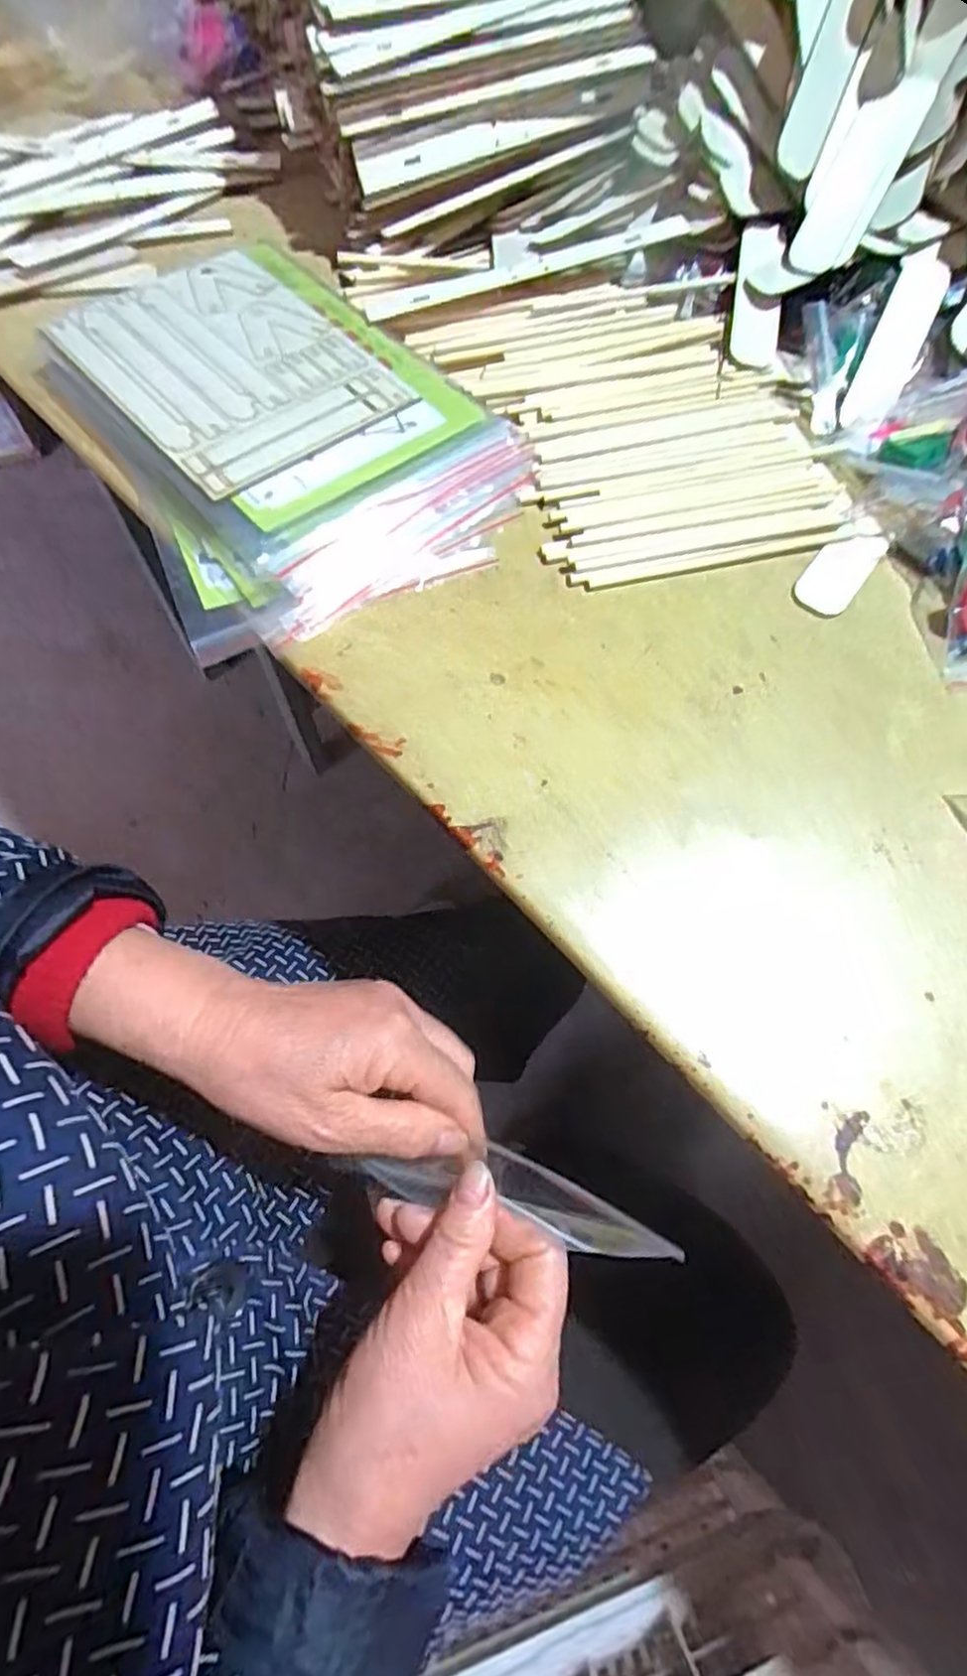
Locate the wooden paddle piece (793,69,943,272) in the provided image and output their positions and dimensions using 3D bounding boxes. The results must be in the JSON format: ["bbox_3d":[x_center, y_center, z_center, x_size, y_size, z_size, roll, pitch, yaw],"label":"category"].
[{"bbox_3d":[0.221,-0.388,0.393,0.036,0.004,0.108,27,99,3],"label":"wooden paddle piece"}]

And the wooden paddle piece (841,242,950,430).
[{"bbox_3d":[0.242,-0.292,0.393,0.029,0.008,0.123,25,87,10],"label":"wooden paddle piece"}]

